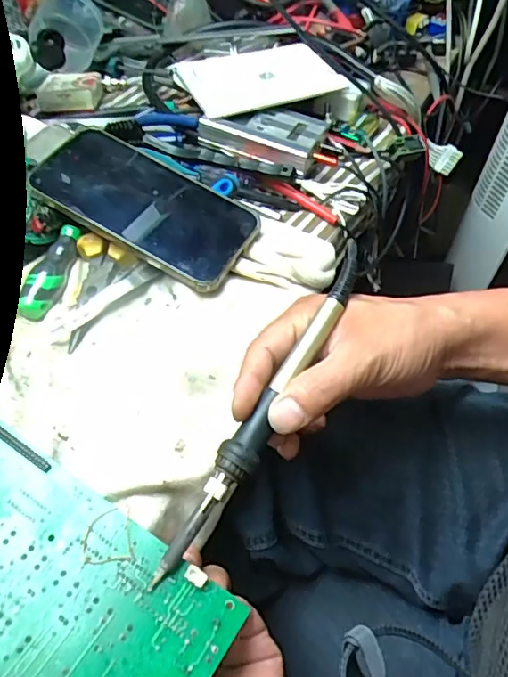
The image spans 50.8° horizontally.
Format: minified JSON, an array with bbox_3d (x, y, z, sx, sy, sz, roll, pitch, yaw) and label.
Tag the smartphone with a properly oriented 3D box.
[{"bbox_3d":[-0.080,-0.099,0.389,0.160,0.007,0.076,31,69,9],"label":"smartphone"}]

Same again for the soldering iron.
[{"bbox_3d":[0.011,0.033,0.298,0.019,0.017,0.223,27,74,17],"label":"soldering iron"}]

